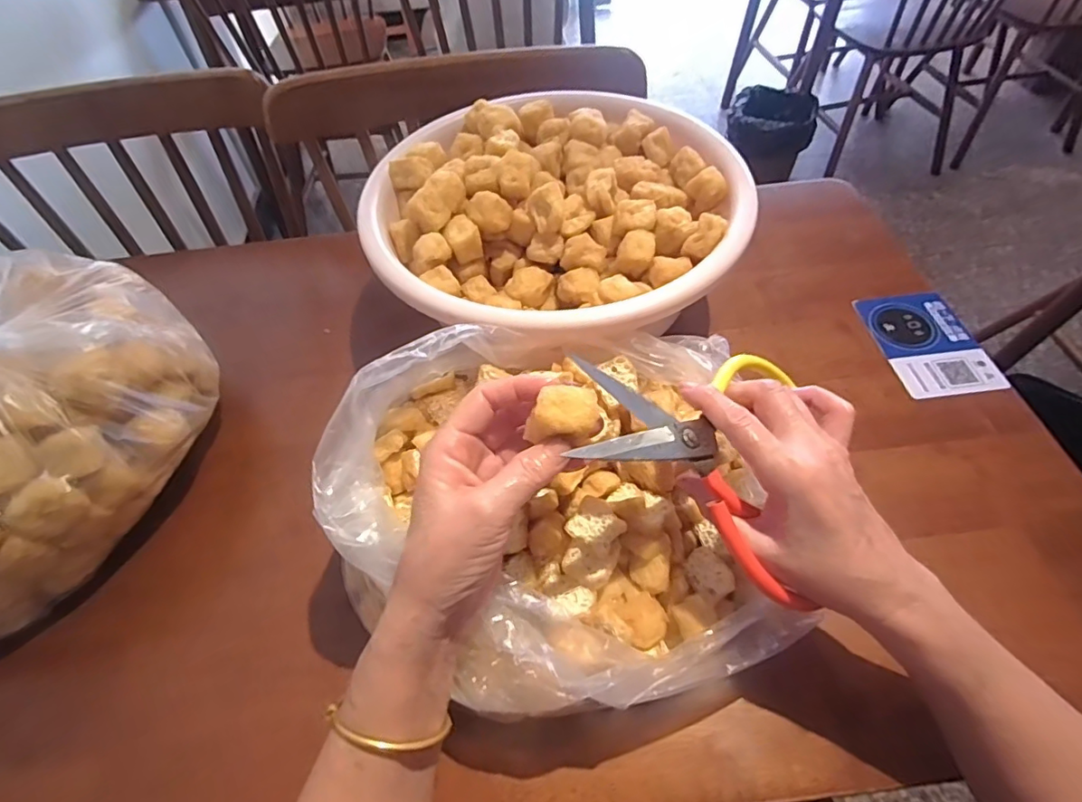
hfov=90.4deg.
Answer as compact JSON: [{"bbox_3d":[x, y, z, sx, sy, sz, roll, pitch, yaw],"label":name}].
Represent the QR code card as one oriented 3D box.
[{"bbox_3d":[0.365,-0.056,0.509,0.086,0.006,0.125,-5,51,0],"label":"QR code card"}]

